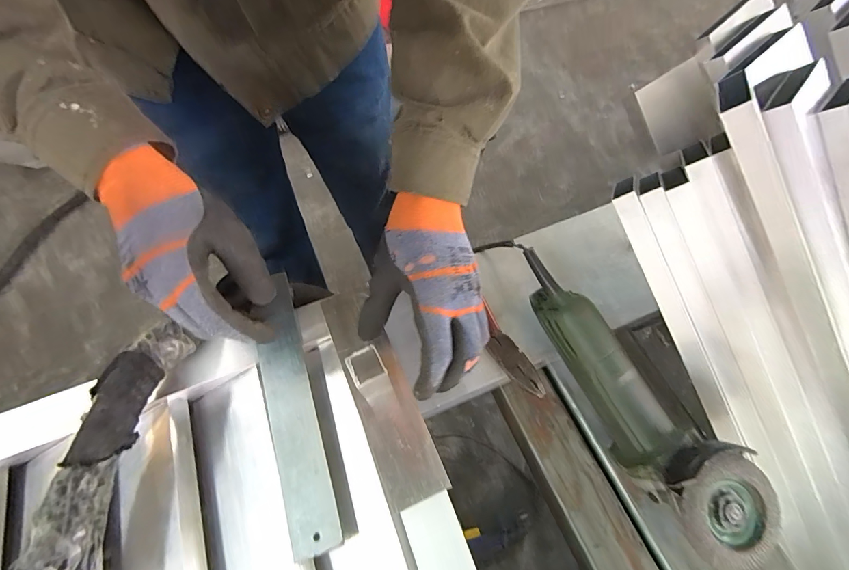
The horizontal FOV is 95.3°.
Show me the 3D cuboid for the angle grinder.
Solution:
[{"bbox_3d":[0.205,0.104,0.390,0.086,0.080,0.325,-28,66,-12],"label":"angle grinder"}]

